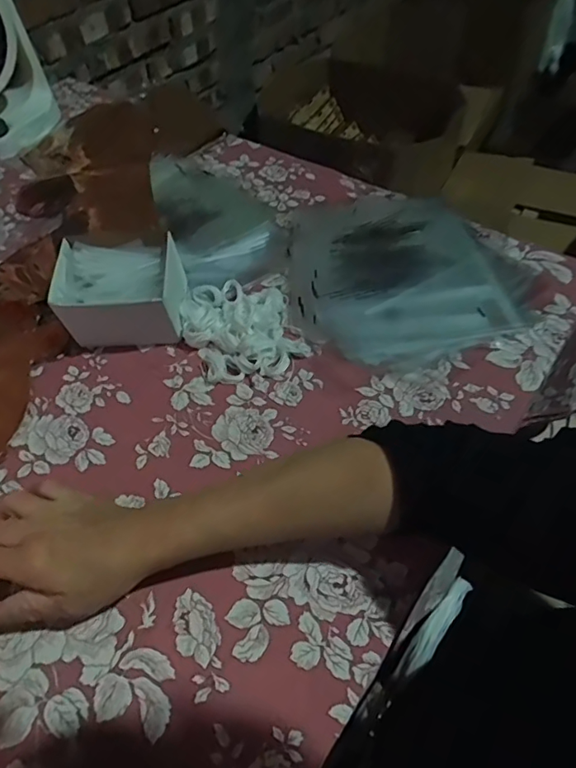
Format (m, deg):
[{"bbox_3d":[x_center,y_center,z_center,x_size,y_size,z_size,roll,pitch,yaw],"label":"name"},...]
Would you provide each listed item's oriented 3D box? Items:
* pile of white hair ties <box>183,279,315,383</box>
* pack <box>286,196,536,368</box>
[{"bbox_3d":[-0.051,-0.064,0.549,0.114,0.029,0.134,-17,55,-9],"label":"pile of white hair ties"},{"bbox_3d":[0.124,-0.140,0.599,0.255,0.020,0.263,-15,55,-7],"label":"pack"}]

